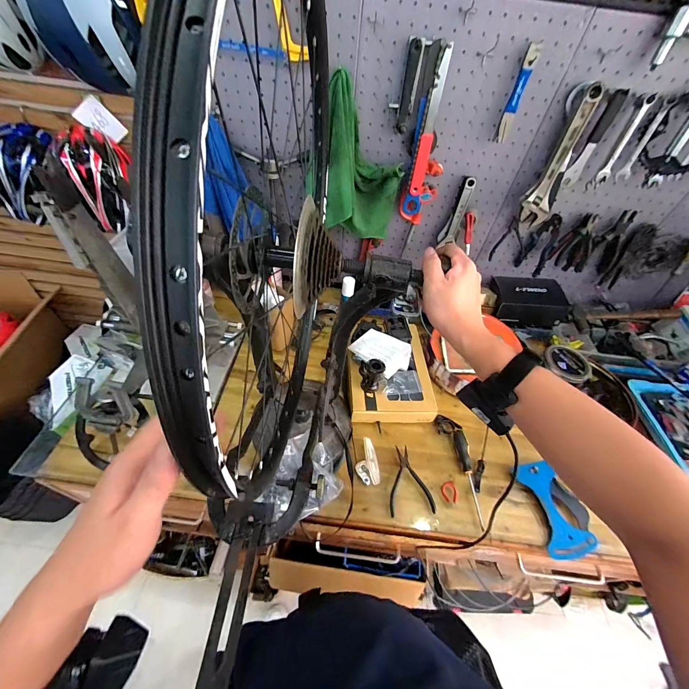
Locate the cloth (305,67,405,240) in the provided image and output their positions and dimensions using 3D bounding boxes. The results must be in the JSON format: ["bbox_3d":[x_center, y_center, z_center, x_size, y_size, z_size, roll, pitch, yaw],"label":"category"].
[{"bbox_3d":[0.042,-0.438,0.796,0.188,0.334,0.137,24,51,14],"label":"cloth"}]

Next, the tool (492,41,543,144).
[{"bbox_3d":[0.376,-0.542,0.679,0.026,0.168,0.033,20,50,11],"label":"tool"}]

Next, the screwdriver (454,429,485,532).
[{"bbox_3d":[0.300,0.311,0.734,0.026,0.032,0.214,1,49,-6],"label":"screwdriver"}]

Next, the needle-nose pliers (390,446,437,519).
[{"bbox_3d":[0.150,0.315,0.725,0.102,0.015,0.147,1,49,-6],"label":"needle-nose pliers"}]

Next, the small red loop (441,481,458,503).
[{"bbox_3d":[0.244,0.343,0.722,0.039,0.008,0.046,6,49,-1],"label":"small red loop"}]

